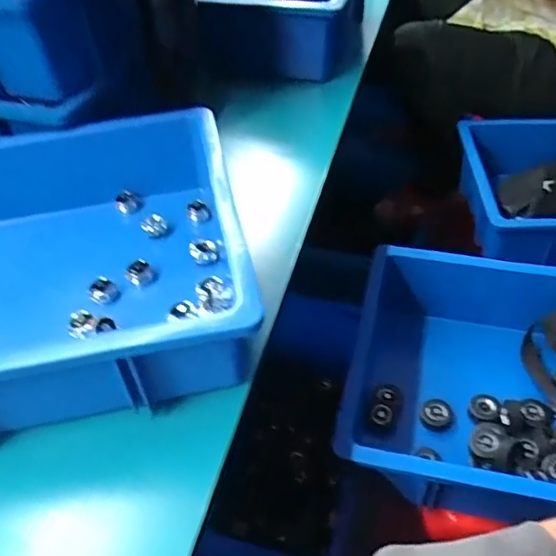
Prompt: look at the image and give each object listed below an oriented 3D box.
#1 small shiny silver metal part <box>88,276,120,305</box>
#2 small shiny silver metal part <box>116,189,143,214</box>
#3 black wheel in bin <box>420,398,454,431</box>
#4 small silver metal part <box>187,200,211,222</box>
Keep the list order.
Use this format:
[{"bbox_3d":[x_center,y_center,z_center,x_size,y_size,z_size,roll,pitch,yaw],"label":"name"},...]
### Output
[{"bbox_3d":[-0.159,0.012,0.510,0.024,0.017,0.019,-17,46,-13],"label":"small shiny silver metal part"},{"bbox_3d":[-0.161,-0.082,0.606,0.027,0.020,0.015,-23,48,-18],"label":"small shiny silver metal part"},{"bbox_3d":[0.190,0.162,0.675,0.039,0.014,0.040,-2,45,2],"label":"black wheel in bin"},{"bbox_3d":[-0.083,-0.069,0.584,0.023,0.017,0.015,-20,47,-15],"label":"small silver metal part"}]

